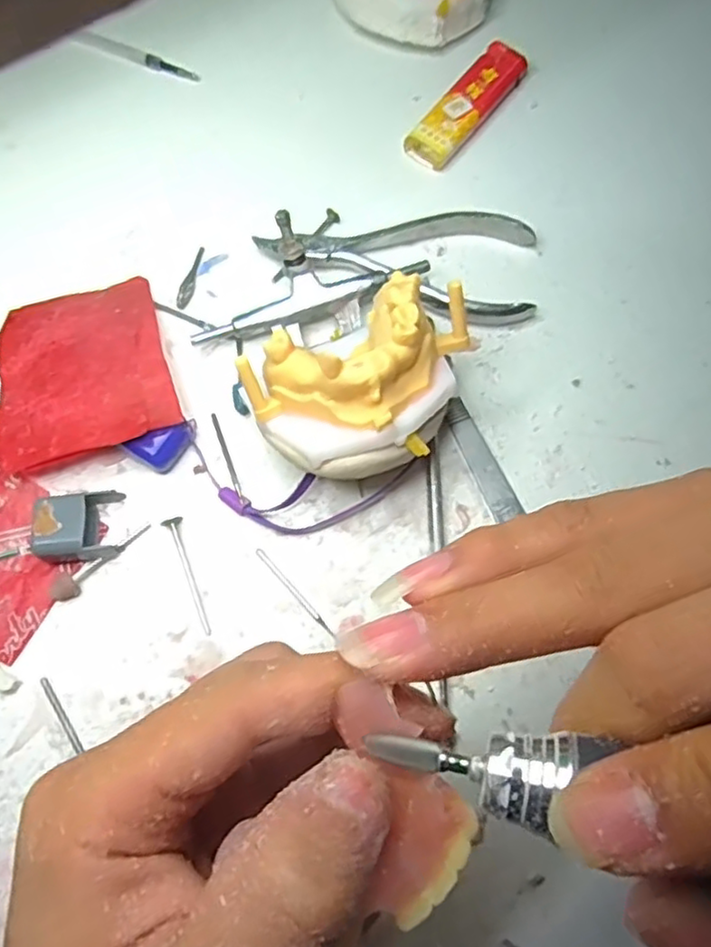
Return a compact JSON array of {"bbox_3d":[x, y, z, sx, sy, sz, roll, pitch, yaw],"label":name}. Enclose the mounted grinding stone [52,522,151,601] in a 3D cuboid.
[{"bbox_3d":[-0.094,0.032,0.246,0.041,0.008,0.007,-43,78,-15],"label":"mounted grinding stone"}]

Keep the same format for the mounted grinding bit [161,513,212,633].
[{"bbox_3d":[-0.061,0.037,0.246,0.007,0.004,0.045,-23,74,-10],"label":"mounted grinding bit"}]

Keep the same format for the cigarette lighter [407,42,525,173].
[{"bbox_3d":[0.055,-0.180,0.322,0.023,0.010,0.080,36,73,9],"label":"cigarette lighter"}]

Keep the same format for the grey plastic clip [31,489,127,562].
[{"bbox_3d":[-0.101,0.020,0.244,0.029,0.018,0.025,-7,72,-5],"label":"grey plastic clip"}]

